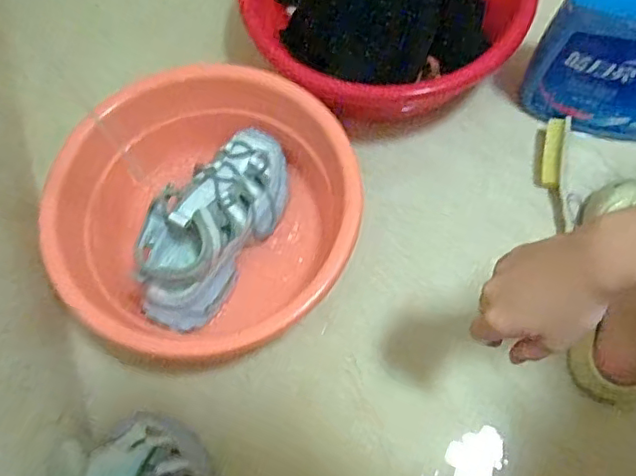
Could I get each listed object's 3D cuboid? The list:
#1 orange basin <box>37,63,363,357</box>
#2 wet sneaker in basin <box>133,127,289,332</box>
[{"bbox_3d":[-0.136,-0.035,0.685,0.277,0.128,0.331,36,74,16],"label":"orange basin"},{"bbox_3d":[-0.123,-0.022,0.687,0.108,0.113,0.258,30,72,14],"label":"wet sneaker in basin"}]

